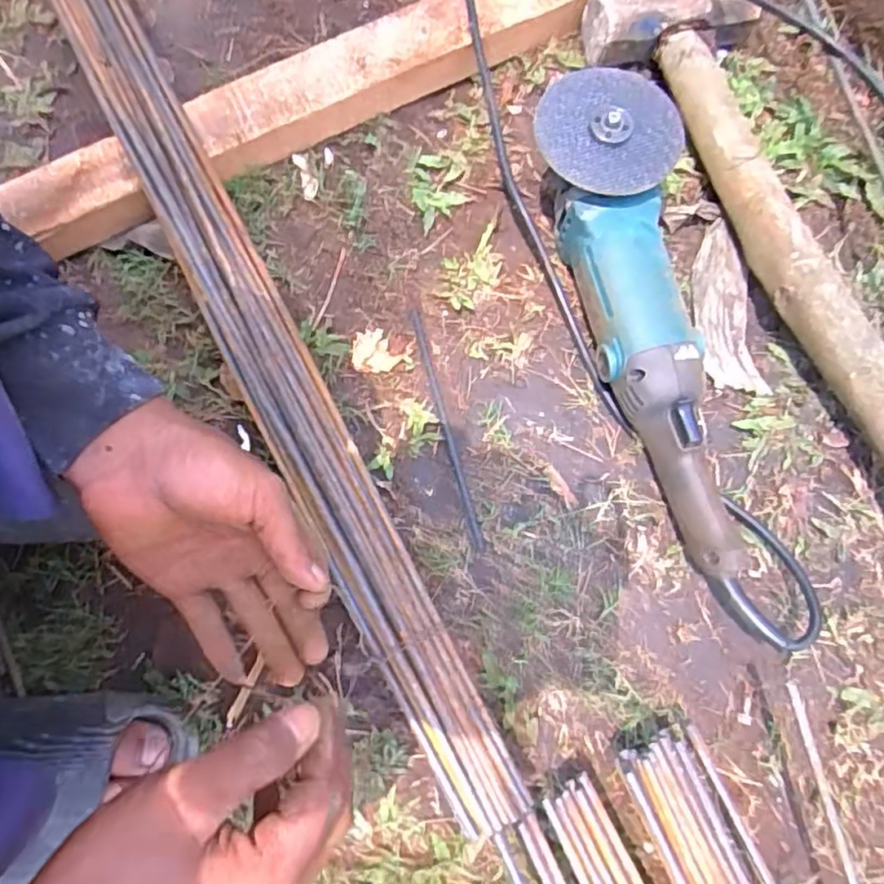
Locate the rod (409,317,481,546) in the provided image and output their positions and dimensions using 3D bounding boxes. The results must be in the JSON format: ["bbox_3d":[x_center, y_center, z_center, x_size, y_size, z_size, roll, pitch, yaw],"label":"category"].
[{"bbox_3d":[0.002,-0.013,0.470,0.007,0.004,0.181,-15,77,-2],"label":"rod"}]

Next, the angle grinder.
[{"bbox_3d":[0.144,-0.086,0.441,0.094,0.077,0.343,-14,78,-4],"label":"angle grinder"}]

